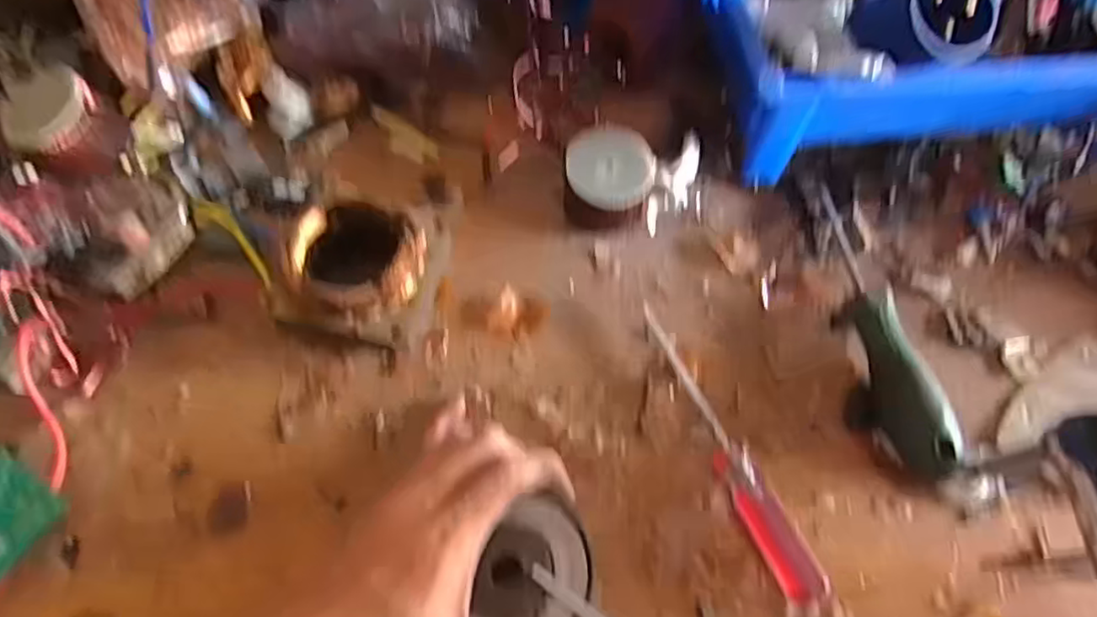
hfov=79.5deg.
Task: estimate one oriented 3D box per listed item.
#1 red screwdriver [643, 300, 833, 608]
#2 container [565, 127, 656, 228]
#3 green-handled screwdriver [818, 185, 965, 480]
[{"bbox_3d":[0.093,0.073,0.350,0.020,0.019,0.172,-21,64,-14],"label":"red screwdriver"},{"bbox_3d":[0.036,-0.076,0.406,0.051,0.043,0.054,1,61,-2],"label":"container"},{"bbox_3d":[0.186,0.005,0.377,0.026,0.035,0.182,-6,61,-7],"label":"green-handled screwdriver"}]

